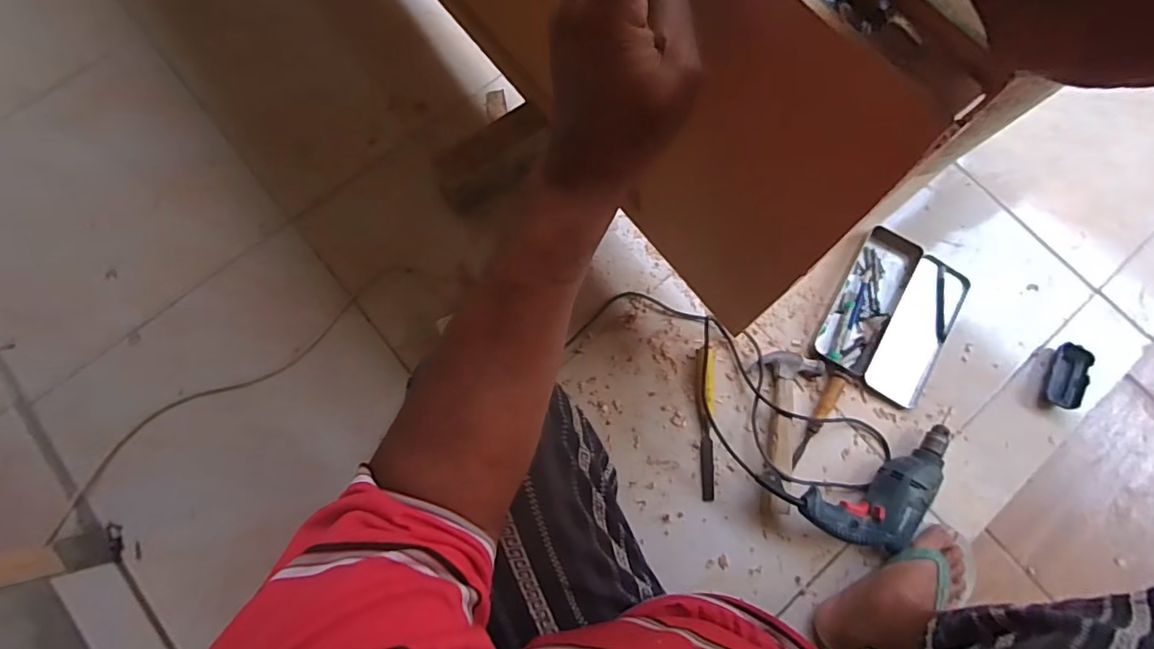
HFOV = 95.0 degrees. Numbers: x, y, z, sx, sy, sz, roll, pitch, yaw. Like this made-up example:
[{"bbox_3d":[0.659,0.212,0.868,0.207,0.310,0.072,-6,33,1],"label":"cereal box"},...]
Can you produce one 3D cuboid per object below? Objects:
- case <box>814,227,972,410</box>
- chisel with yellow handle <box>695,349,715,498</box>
[{"bbox_3d":[0.533,-0.015,0.893,0.184,0.026,0.261,30,79,6],"label":"case"},{"bbox_3d":[0.212,0.156,0.846,0.031,0.019,0.237,0,77,-1],"label":"chisel with yellow handle"}]

